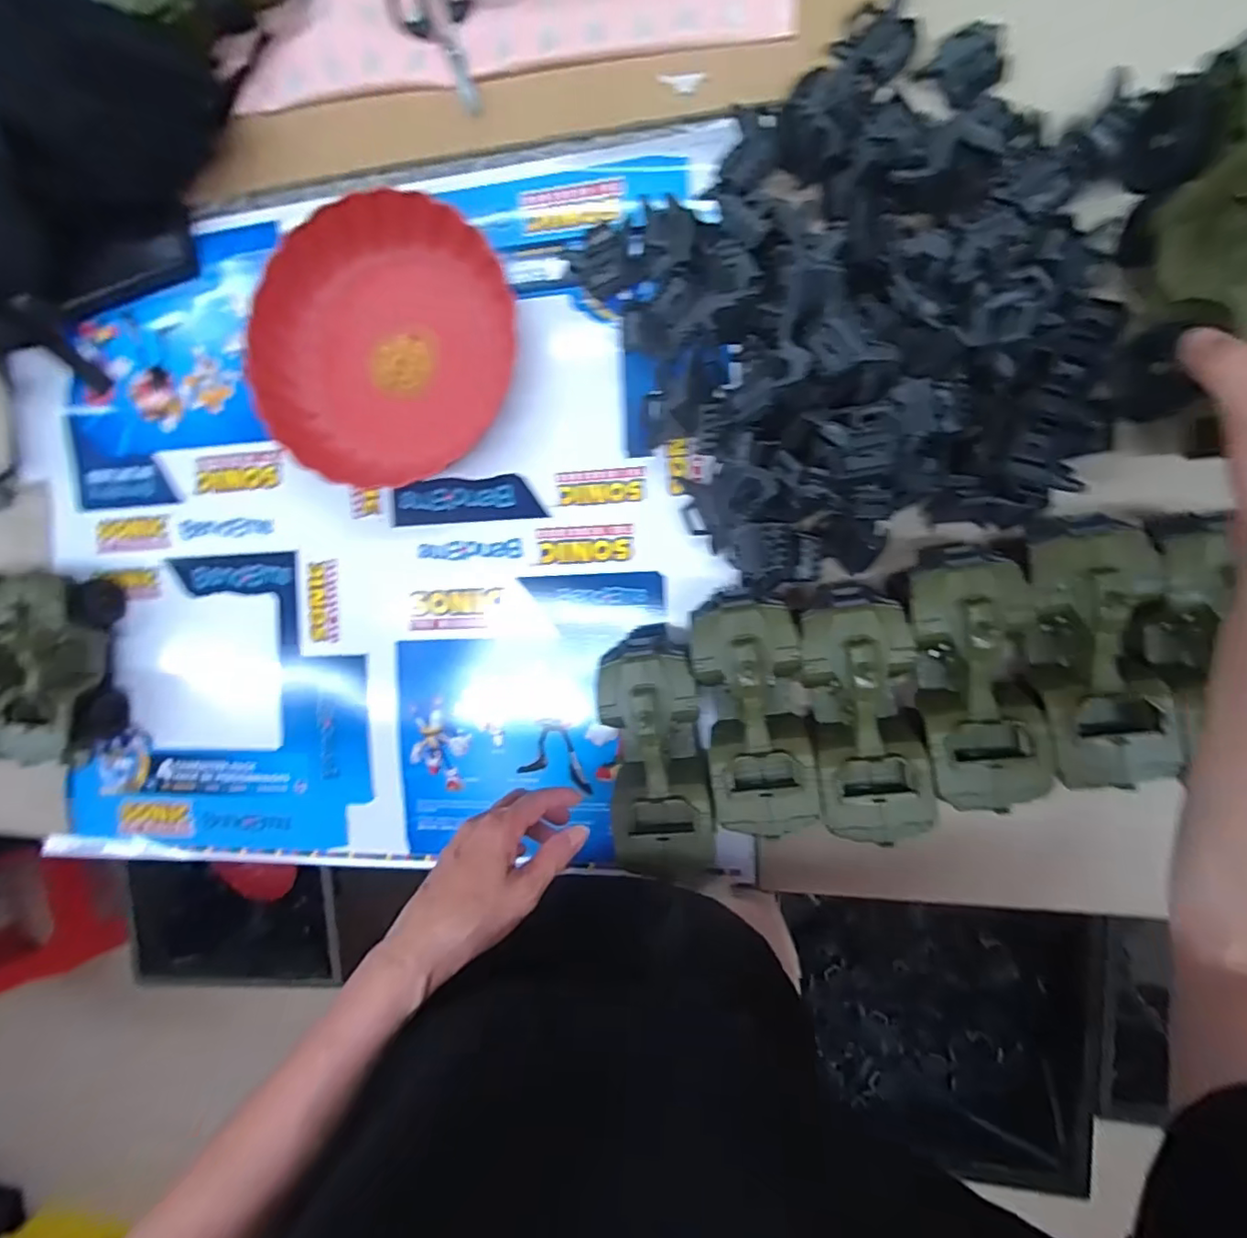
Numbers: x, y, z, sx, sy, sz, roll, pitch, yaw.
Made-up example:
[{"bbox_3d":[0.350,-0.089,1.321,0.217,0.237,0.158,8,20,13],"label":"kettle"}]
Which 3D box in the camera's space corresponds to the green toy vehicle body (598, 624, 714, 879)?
[{"bbox_3d":[0.028,0.107,0.491,0.083,0.076,0.191,-6,92,10],"label":"green toy vehicle body"}]

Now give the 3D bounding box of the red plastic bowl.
[{"bbox_3d":[-0.216,-0.242,0.531,0.218,0.044,0.237,0,93,10],"label":"red plastic bowl"}]

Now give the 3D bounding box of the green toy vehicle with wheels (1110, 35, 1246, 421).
[{"bbox_3d":[0.315,-0.197,0.298,0.083,0.065,0.156,-2,92,10],"label":"green toy vehicle with wheels"}]

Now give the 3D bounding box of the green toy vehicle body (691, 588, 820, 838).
[{"bbox_3d":[0.103,0.069,0.474,0.077,0.079,0.179,-8,91,10],"label":"green toy vehicle body"}]

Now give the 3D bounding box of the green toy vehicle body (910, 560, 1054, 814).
[{"bbox_3d":[0.256,0.045,0.438,0.084,0.063,0.179,-8,91,10],"label":"green toy vehicle body"}]

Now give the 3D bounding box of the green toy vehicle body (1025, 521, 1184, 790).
[{"bbox_3d":[0.330,0.024,0.422,0.084,0.059,0.184,-4,92,10],"label":"green toy vehicle body"}]

